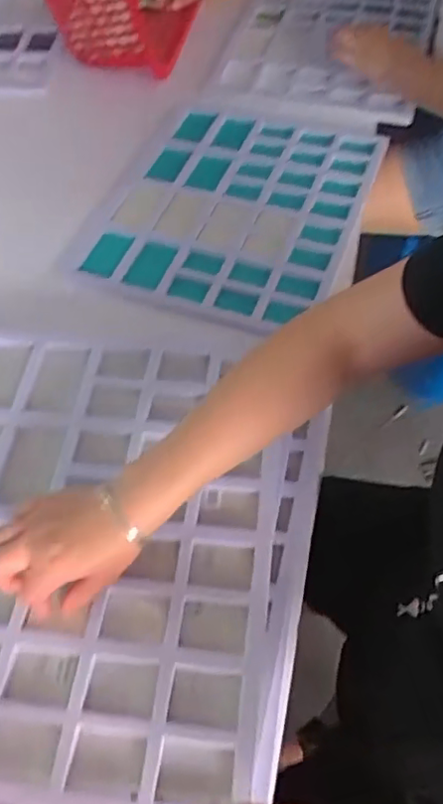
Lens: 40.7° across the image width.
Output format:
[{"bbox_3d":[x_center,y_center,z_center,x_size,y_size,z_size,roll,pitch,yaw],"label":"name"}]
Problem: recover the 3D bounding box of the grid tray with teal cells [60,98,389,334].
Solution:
[{"bbox_3d":[0.014,-0.283,0.844,0.350,0.033,0.414,16,58,12],"label":"grid tray with teal cells"}]

